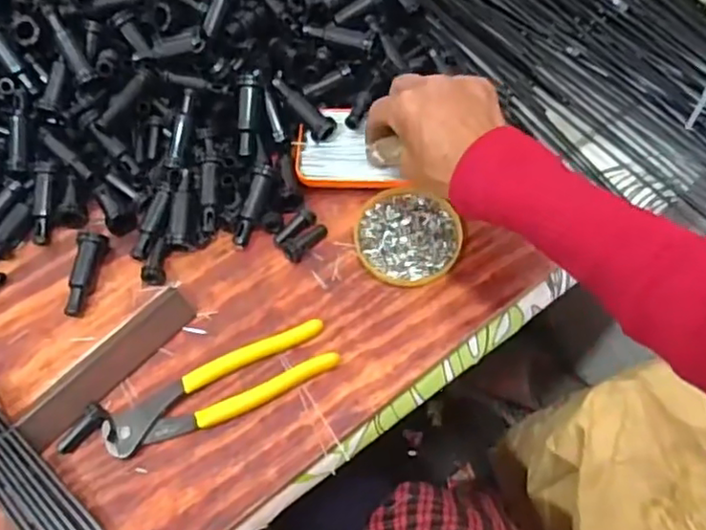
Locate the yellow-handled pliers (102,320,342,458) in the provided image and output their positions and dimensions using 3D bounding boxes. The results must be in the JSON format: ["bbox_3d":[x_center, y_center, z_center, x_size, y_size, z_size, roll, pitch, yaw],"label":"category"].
[{"bbox_3d":[-0.092,0.087,0.447,0.163,0.016,0.042,-25,64,-11],"label":"yellow-handled pliers"}]

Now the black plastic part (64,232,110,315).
[{"bbox_3d":[-0.208,0.007,0.493,0.020,0.018,0.068,0,62,2],"label":"black plastic part"}]

